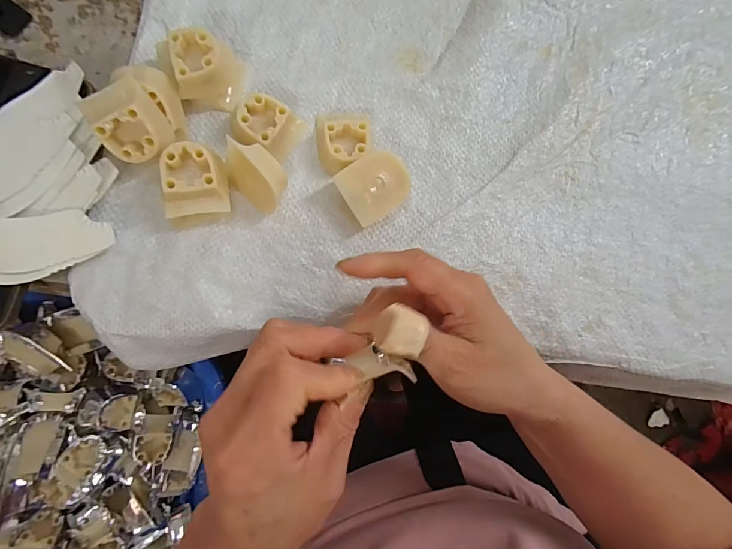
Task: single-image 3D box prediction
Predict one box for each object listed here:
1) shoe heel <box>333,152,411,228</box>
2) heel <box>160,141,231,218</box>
[{"bbox_3d":[0.006,-0.058,0.267,0.046,0.022,0.037,-32,88,-9],"label":"shoe heel"},{"bbox_3d":[-0.104,-0.056,0.245,0.035,0.031,0.040,-3,84,-7],"label":"heel"}]

